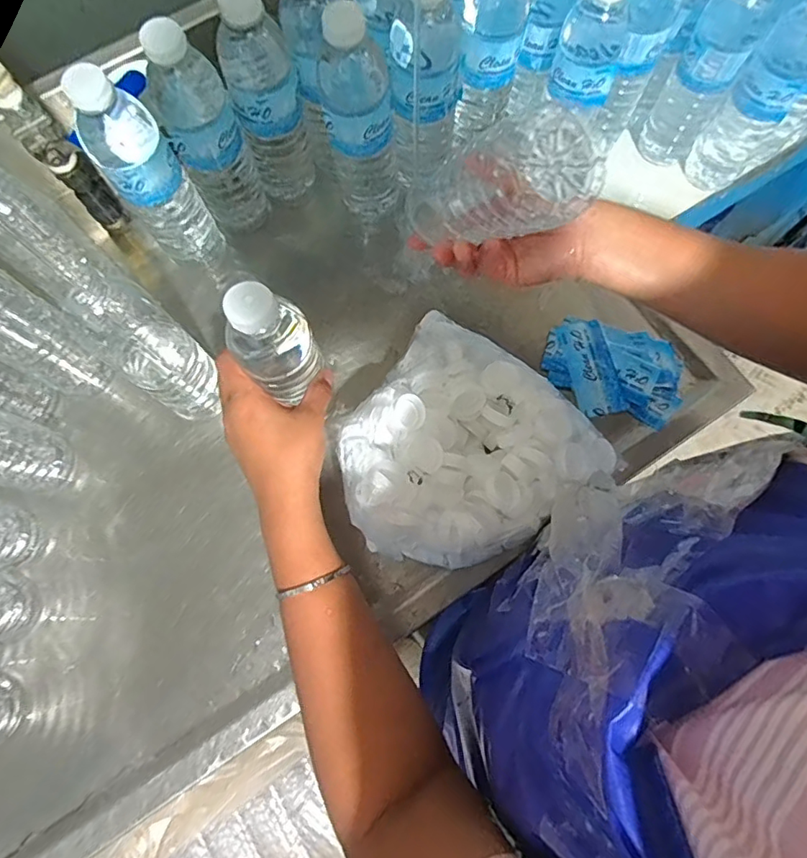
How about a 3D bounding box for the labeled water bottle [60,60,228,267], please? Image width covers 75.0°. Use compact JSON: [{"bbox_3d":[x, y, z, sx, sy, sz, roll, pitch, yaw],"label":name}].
[{"bbox_3d":[-0.225,-0.225,0.469,0.063,0.204,0.066,0,74,0],"label":"labeled water bottle"}]

